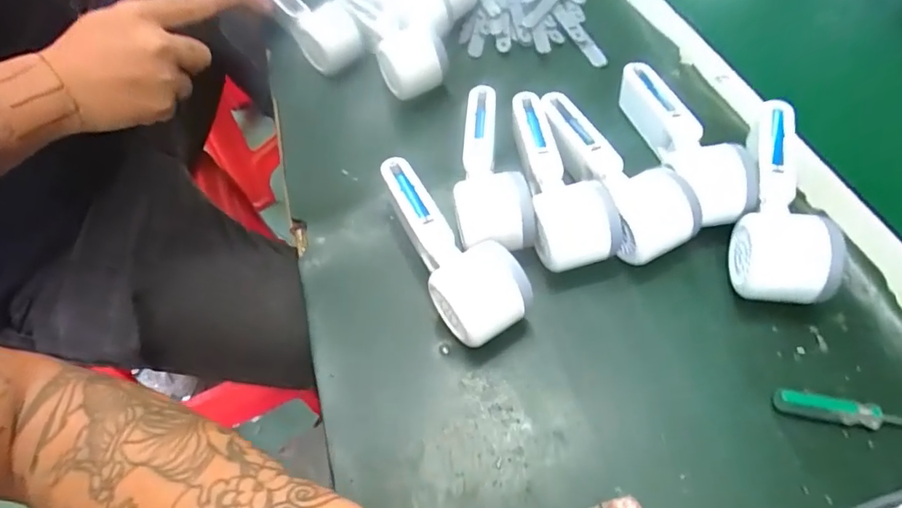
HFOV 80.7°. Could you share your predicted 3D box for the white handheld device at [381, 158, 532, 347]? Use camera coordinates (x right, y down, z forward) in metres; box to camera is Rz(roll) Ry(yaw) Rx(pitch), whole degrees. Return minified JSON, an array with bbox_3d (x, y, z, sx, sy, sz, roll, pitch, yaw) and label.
[{"bbox_3d":[0.001,-0.006,0.402,0.060,0.053,0.162,-21,56,-10],"label":"white handheld device"}]

